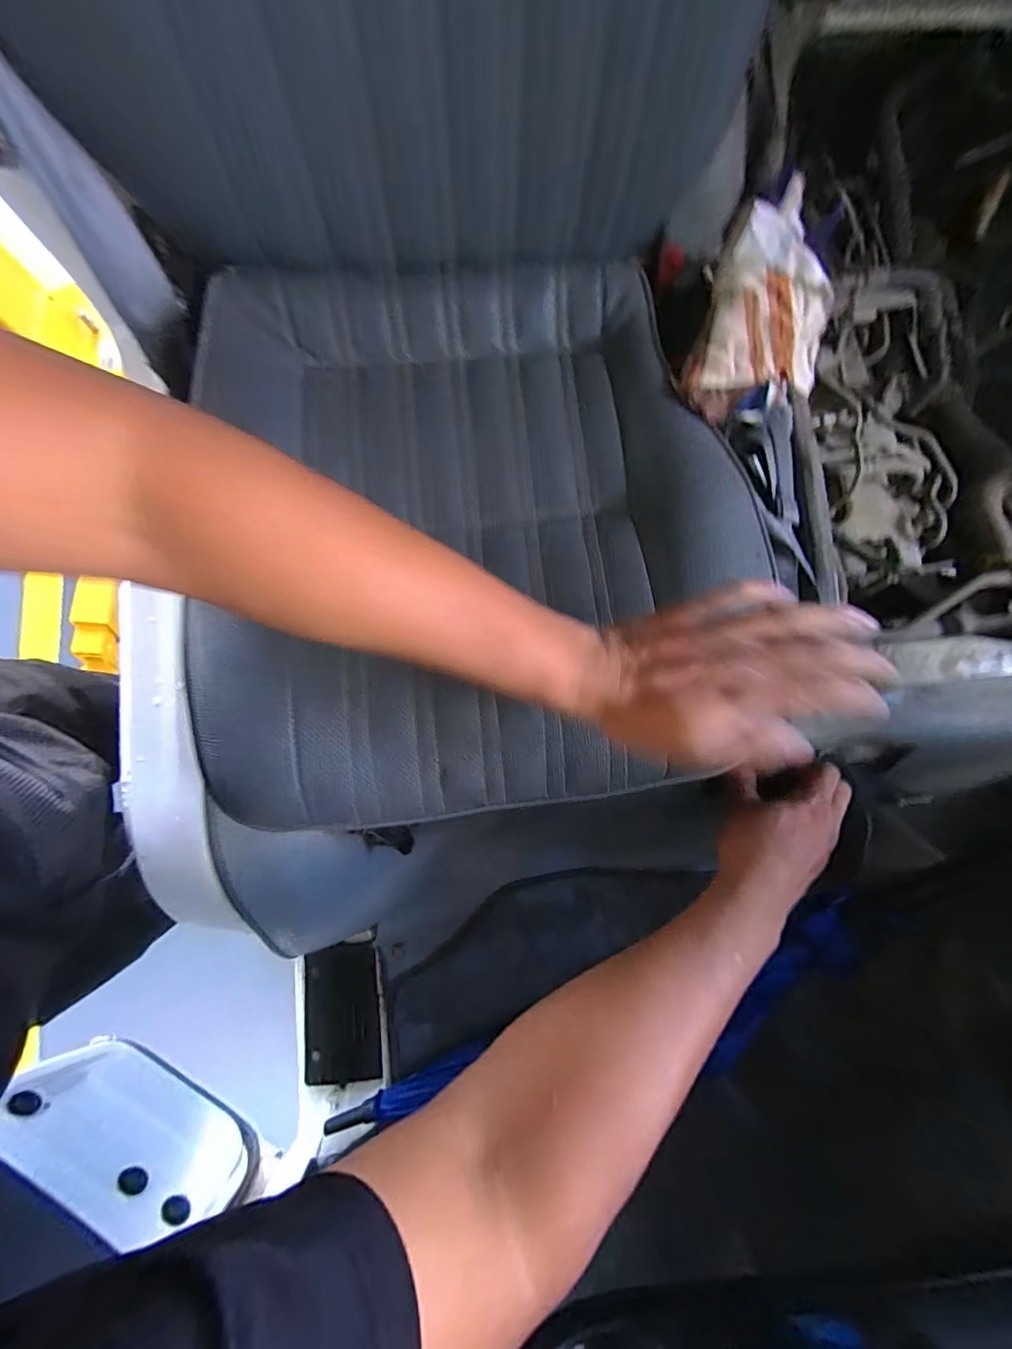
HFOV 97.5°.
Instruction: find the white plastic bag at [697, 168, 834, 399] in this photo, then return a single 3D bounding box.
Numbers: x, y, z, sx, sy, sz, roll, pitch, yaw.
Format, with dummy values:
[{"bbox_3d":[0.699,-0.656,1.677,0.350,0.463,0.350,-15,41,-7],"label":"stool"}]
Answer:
[{"bbox_3d":[0.214,-0.304,0.364,0.110,0.055,0.141,7,80,0],"label":"white plastic bag"}]

